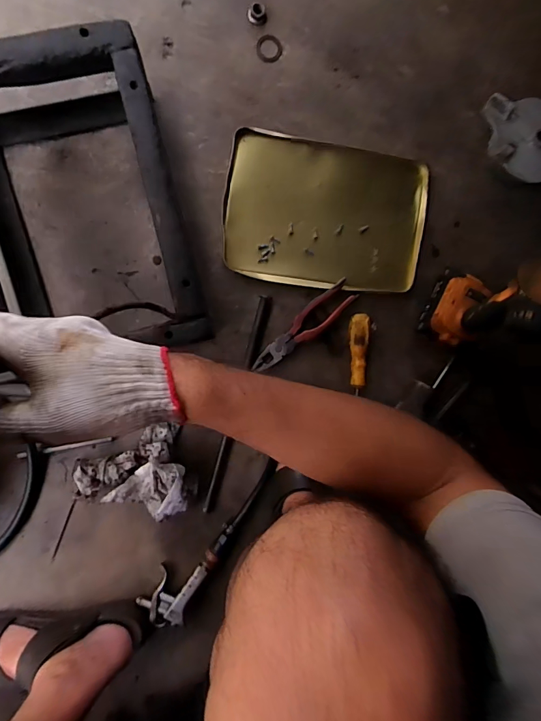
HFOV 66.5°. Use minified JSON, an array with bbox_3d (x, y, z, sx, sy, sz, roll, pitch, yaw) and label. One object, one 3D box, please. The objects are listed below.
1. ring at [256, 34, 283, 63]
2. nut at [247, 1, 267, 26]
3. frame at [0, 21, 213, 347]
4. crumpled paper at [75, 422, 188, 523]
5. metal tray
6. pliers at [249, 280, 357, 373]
[{"bbox_3d":[-0.001,-0.468,0.618,0.039,0.005,0.045,10,91,-7],"label":"ring"},{"bbox_3d":[-0.020,-0.515,0.611,0.024,0.016,0.031,-41,96,-4],"label":"nut"},{"bbox_3d":[-0.240,-0.181,0.522,0.245,0.162,0.366,-15,94,-6],"label":"frame"},{"bbox_3d":[-0.195,0.181,0.597,0.155,0.059,0.128,-20,94,-6],"label":"crumpled paper"},{"bbox_3d":[0.089,-0.221,0.633,0.308,0.016,0.208,6,91,-7],"label":"metal tray"},{"bbox_3d":[0.052,-0.048,0.638,0.190,0.016,0.044,-43,96,-4],"label":"pliers"}]

